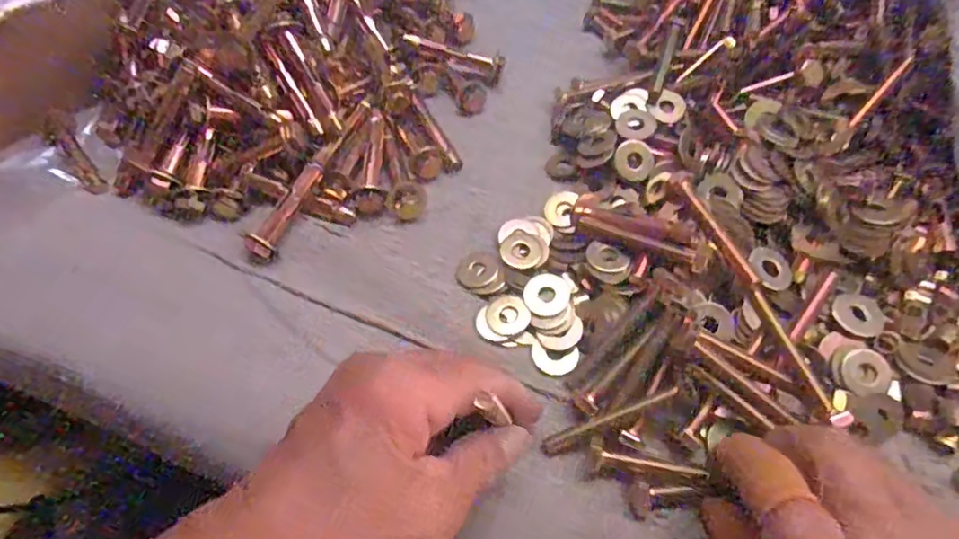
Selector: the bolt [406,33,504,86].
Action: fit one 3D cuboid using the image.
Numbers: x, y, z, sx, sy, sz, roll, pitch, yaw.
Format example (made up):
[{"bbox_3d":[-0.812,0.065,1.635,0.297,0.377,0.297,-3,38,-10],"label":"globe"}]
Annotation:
[{"bbox_3d":[-0.014,-0.132,0.362,0.062,0.021,0.015,21,61,2],"label":"bolt"}]

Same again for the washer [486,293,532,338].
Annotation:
[{"bbox_3d":[0.014,0.022,0.279,0.021,0.004,0.020,-3,70,9],"label":"washer"}]

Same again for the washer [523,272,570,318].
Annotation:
[{"bbox_3d":[0.032,0.011,0.278,0.021,0.004,0.021,-2,58,3],"label":"washer"}]

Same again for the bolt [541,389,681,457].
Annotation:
[{"bbox_3d":[0.053,0.062,0.242,0.060,0.005,0.007,-27,59,9],"label":"bolt"}]

